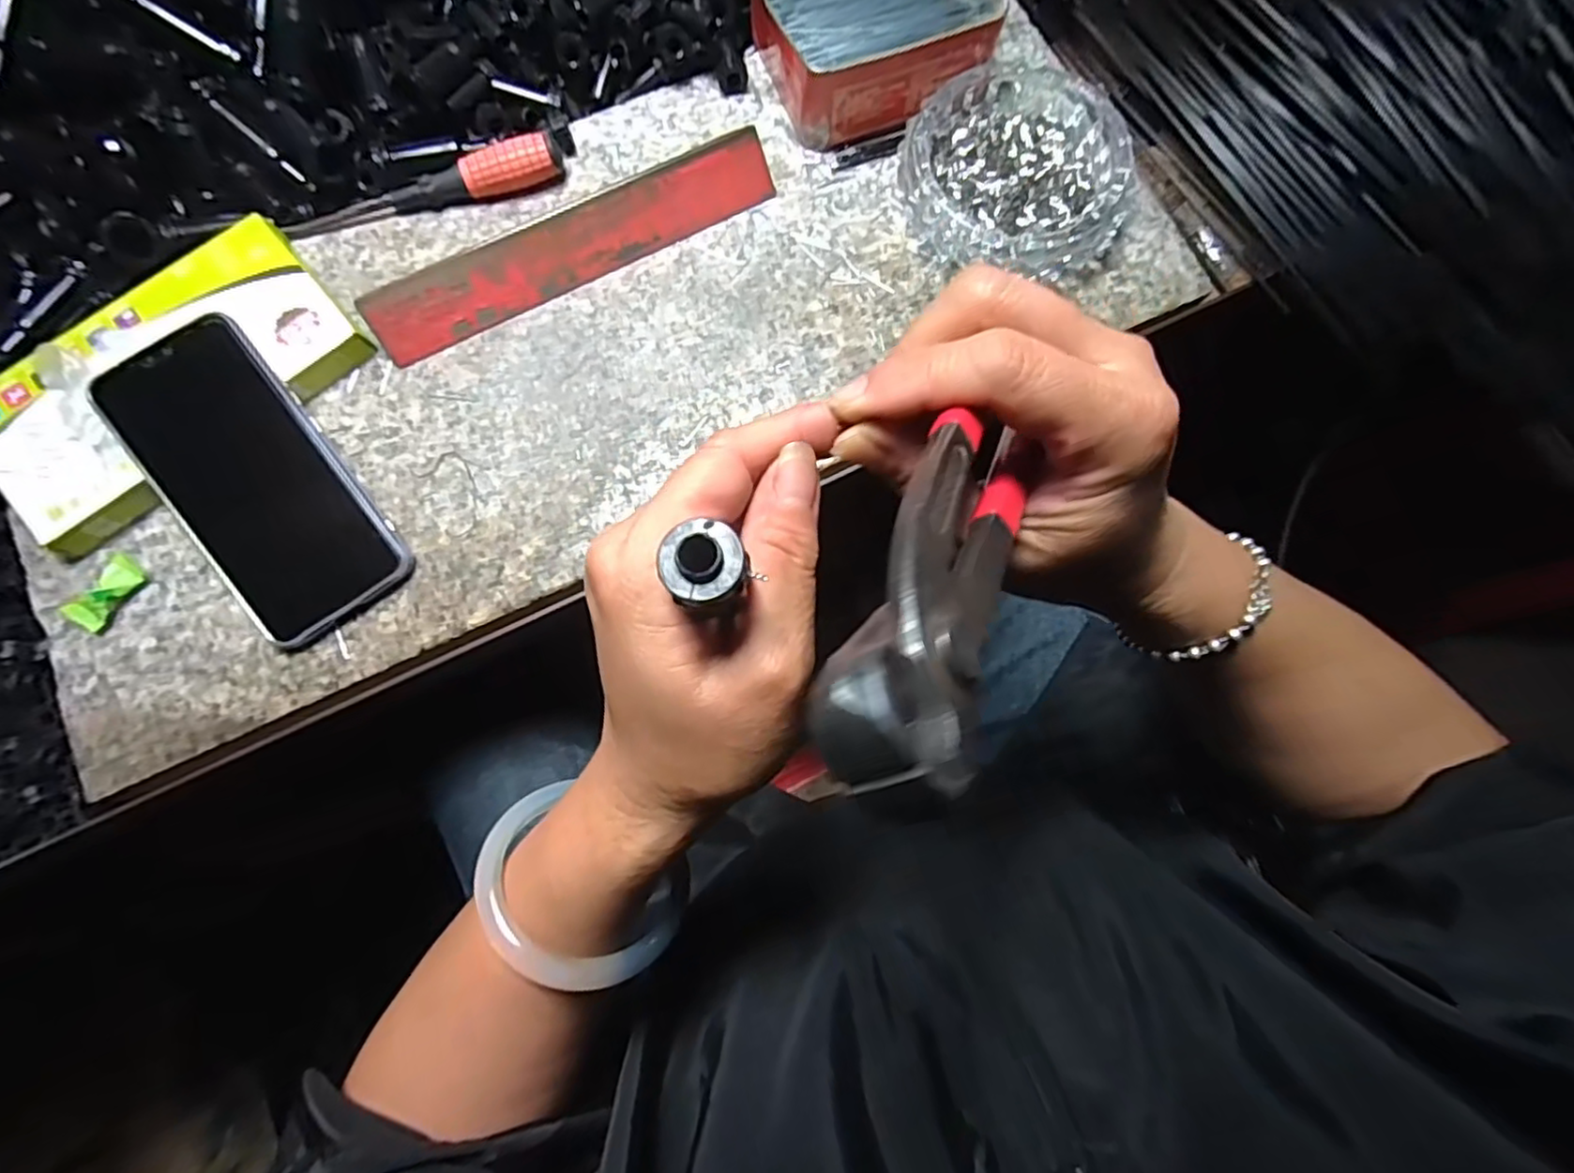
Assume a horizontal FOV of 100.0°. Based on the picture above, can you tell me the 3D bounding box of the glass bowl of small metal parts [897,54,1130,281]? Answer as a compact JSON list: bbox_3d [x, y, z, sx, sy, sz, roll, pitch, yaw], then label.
[{"bbox_3d":[0.134,-0.234,0.375,0.129,0.029,0.122,0,79,-1],"label":"glass bowl of small metal parts"}]

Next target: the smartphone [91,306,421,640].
[{"bbox_3d":[-0.257,-0.051,0.318,0.074,0.007,0.157,-36,91,-6],"label":"smartphone"}]

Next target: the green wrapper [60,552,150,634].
[{"bbox_3d":[-0.330,0.003,0.321,0.020,0.009,0.037,30,80,4],"label":"green wrapper"}]

